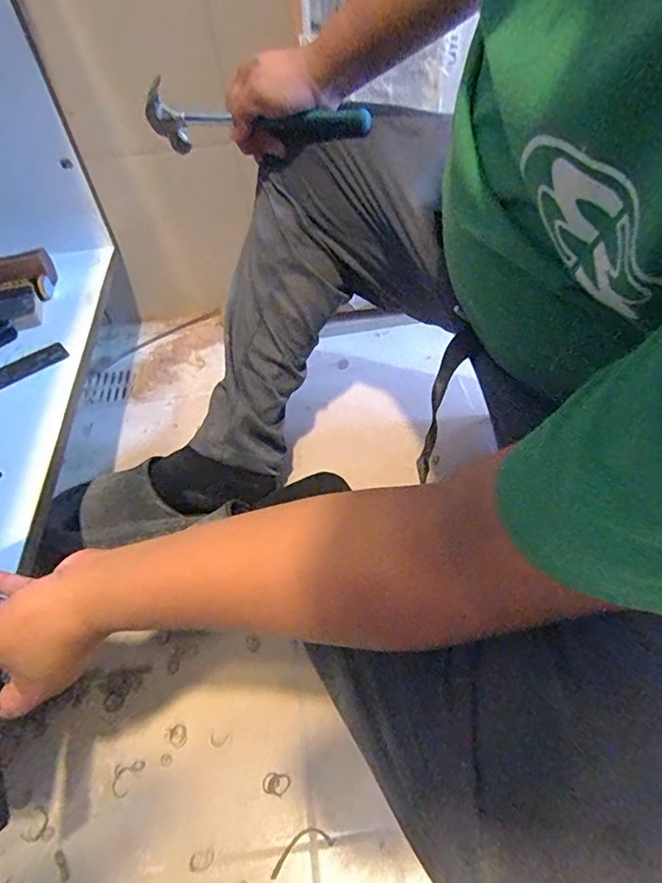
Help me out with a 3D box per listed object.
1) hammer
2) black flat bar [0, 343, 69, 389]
[{"bbox_3d":[-0.079,-0.341,0.537,0.242,0.069,0.049,11,52,12],"label":"hammer"},{"bbox_3d":[-0.409,-0.089,0.641,0.134,0.008,0.044,-34,54,-21],"label":"black flat bar"}]

